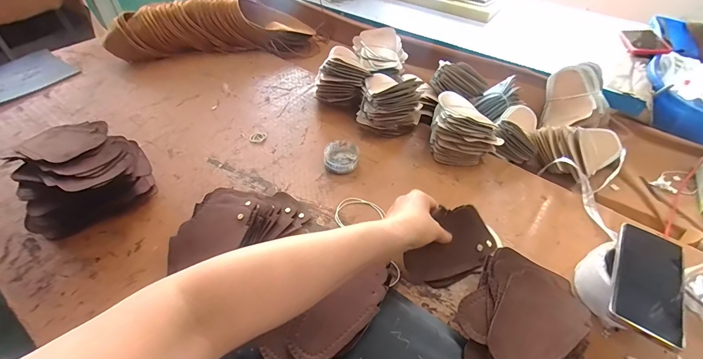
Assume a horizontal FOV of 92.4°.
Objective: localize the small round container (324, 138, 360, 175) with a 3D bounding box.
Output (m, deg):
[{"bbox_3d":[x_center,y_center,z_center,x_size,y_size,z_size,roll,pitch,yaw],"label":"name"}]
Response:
[{"bbox_3d":[-0.018,-0.045,0.628,0.063,0.022,0.077,4,47,1],"label":"small round container"}]

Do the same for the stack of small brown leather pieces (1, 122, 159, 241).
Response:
[{"bbox_3d":[-0.391,-0.002,0.502,0.152,0.112,0.142,-5,47,-8],"label":"stack of small brown leather pieces"}]

